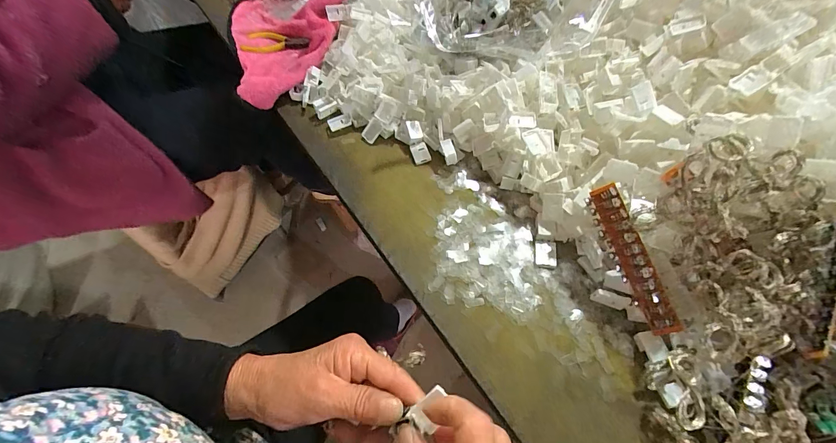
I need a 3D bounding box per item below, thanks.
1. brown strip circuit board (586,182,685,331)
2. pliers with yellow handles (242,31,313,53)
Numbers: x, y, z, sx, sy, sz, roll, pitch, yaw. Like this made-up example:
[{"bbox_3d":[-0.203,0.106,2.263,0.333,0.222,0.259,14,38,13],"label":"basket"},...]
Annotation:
[{"bbox_3d":[0.175,0.030,0.291,0.007,0.026,0.124,-5,70,-47],"label":"brown strip circuit board"},{"bbox_3d":[-0.219,-0.282,0.554,0.112,0.012,0.051,8,56,7],"label":"pliers with yellow handles"}]

